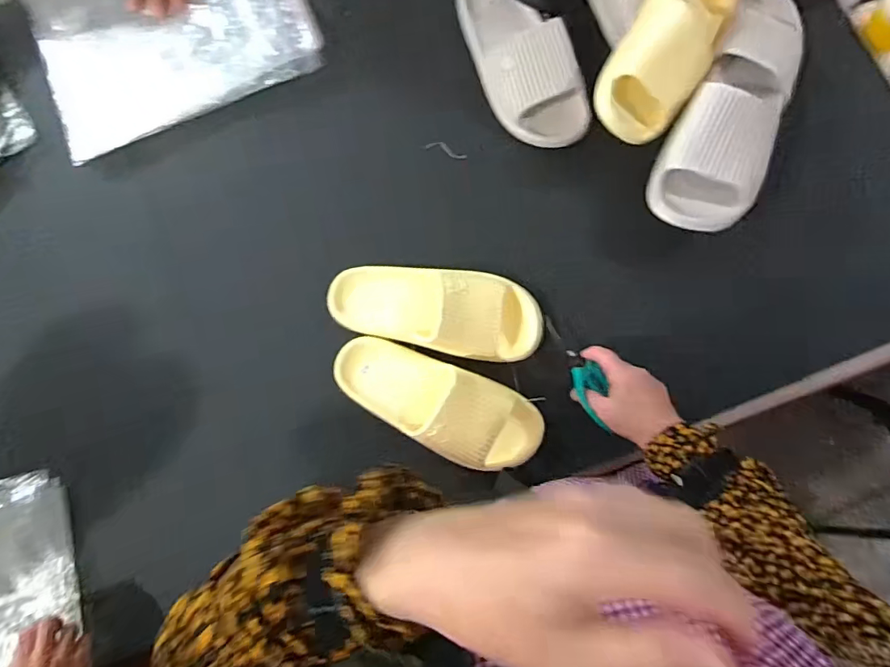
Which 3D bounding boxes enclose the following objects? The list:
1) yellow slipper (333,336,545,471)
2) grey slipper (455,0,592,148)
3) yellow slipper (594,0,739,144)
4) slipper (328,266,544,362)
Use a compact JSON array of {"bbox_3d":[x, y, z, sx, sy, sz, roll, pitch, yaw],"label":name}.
[{"bbox_3d":[-0.012,0.081,0.580,0.261,0.079,0.097,27,87,9],"label":"yellow slipper"},{"bbox_3d":[0.099,-0.373,0.624,0.112,0.057,0.263,-20,82,4],"label":"grey slipper"},{"bbox_3d":[0.271,-0.361,0.551,0.107,0.076,0.292,26,87,9],"label":"yellow slipper"},{"bbox_3d":[-0.015,-0.031,0.595,0.270,0.067,0.105,9,85,7],"label":"slipper"}]

